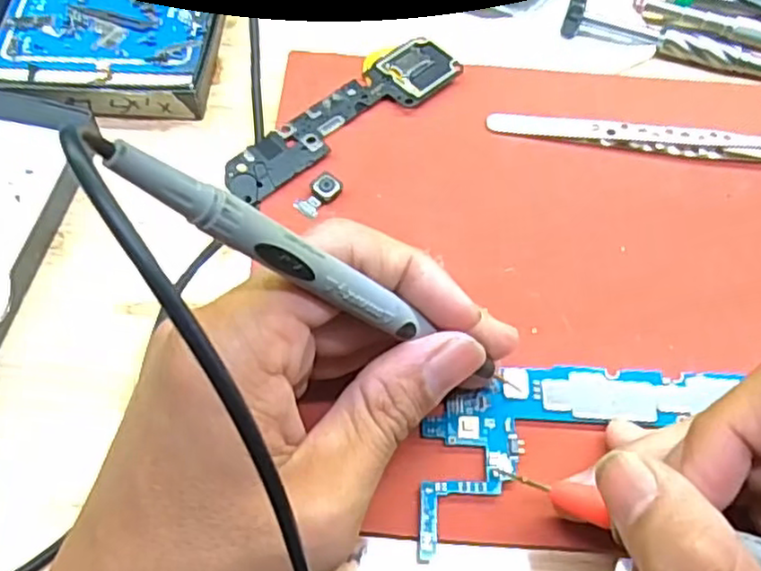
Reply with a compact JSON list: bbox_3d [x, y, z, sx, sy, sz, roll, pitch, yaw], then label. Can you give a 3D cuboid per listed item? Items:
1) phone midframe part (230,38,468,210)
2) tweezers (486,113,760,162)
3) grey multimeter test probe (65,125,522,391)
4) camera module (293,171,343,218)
[{"bbox_3d":[-0.015,-0.068,0.281,0.107,0.005,0.026,-35,69,-17],"label":"phone midframe part"},{"bbox_3d":[0.110,-0.060,0.277,0.131,0.009,0.009,7,63,3],"label":"tweezers"},{"bbox_3d":[-0.005,0.003,0.174,0.007,0.156,0.008,-18,56,36],"label":"grey multimeter test probe"},{"bbox_3d":[-0.023,-0.035,0.263,0.011,0.004,0.020,35,68,16],"label":"camera module"}]

